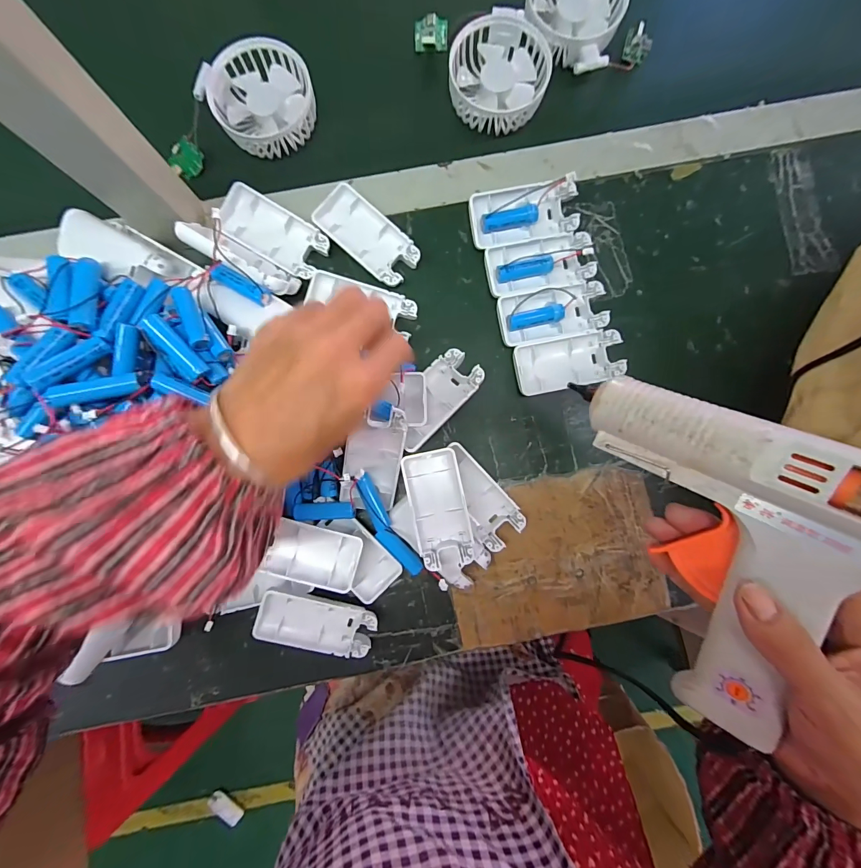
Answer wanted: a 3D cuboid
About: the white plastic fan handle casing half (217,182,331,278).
[{"bbox_3d":[-0.137,-0.176,0.325,0.096,0.015,0.043,29,87,1],"label":"white plastic fan handle casing half"}]

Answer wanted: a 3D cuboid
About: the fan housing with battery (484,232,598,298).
[{"bbox_3d":[0.098,-0.151,0.330,0.094,0.016,0.047,-11,88,-1],"label":"fan housing with battery"}]

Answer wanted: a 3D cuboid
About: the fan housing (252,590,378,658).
[{"bbox_3d":[-0.094,0.159,0.311,0.093,0.025,0.043,15,87,0],"label":"fan housing"}]

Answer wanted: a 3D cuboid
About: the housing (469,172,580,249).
[{"bbox_3d":[0.083,-0.194,0.327,0.094,0.023,0.045,-13,88,-1],"label":"housing"}]

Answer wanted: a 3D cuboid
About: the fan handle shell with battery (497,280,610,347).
[{"bbox_3d":[0.108,-0.107,0.330,0.093,0.014,0.045,-10,87,-1],"label":"fan handle shell with battery"}]

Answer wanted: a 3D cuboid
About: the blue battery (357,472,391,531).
[{"bbox_3d":[-0.049,0.058,0.310,0.015,0.017,0.049,-24,88,-2],"label":"blue battery"}]

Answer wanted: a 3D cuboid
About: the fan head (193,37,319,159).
[{"bbox_3d":[-0.151,-0.301,0.336,0.090,0.027,0.086,0,87,0],"label":"fan head"}]

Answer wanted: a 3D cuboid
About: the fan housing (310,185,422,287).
[{"bbox_3d":[-0.055,-0.174,0.326,0.095,0.007,0.045,41,88,1],"label":"fan housing"}]

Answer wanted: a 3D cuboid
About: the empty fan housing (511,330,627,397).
[{"bbox_3d":[0.122,-0.064,0.329,0.092,0.013,0.046,-12,88,-1],"label":"empty fan housing"}]

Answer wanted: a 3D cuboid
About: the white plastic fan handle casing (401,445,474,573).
[{"bbox_3d":[0.008,0.061,0.306,0.043,0.013,0.094,-12,87,3],"label":"white plastic fan handle casing"}]

